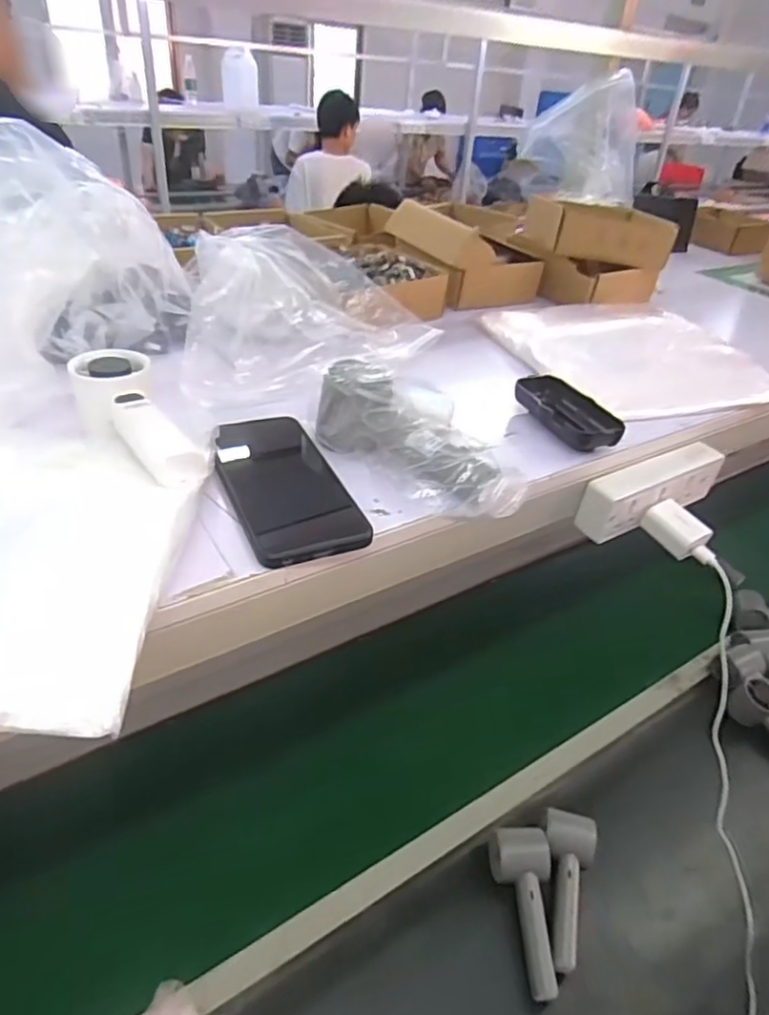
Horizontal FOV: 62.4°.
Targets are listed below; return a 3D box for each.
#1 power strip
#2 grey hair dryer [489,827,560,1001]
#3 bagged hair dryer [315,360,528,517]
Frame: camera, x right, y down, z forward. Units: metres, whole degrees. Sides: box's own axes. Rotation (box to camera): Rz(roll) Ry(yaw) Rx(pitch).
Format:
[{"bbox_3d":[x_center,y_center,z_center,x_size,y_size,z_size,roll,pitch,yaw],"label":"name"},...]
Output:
[{"bbox_3d":[0.246,-0.018,0.581,0.156,0.052,0.031,-18,42,-29],"label":"power strip"},{"bbox_3d":[0.159,0.438,0.694,0.057,0.050,0.153,-1,54,-10],"label":"grey hair dryer"},{"bbox_3d":[0.028,-0.048,0.492,0.174,0.055,0.078,37,45,15],"label":"bagged hair dryer"}]

